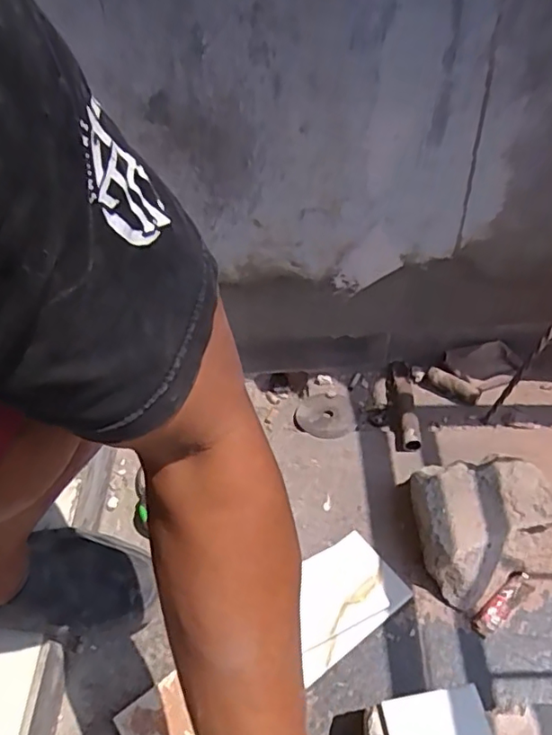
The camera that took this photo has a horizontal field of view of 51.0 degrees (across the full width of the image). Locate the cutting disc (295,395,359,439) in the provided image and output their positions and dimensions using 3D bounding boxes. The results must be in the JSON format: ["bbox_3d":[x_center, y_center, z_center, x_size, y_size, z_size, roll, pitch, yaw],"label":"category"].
[{"bbox_3d":[0.076,0.075,0.870,0.089,0.010,0.089,-1,38,0],"label":"cutting disc"}]

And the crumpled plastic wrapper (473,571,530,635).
[{"bbox_3d":[0.261,0.269,0.660,0.087,0.015,0.025,-36,56,-22],"label":"crumpled plastic wrapper"}]

